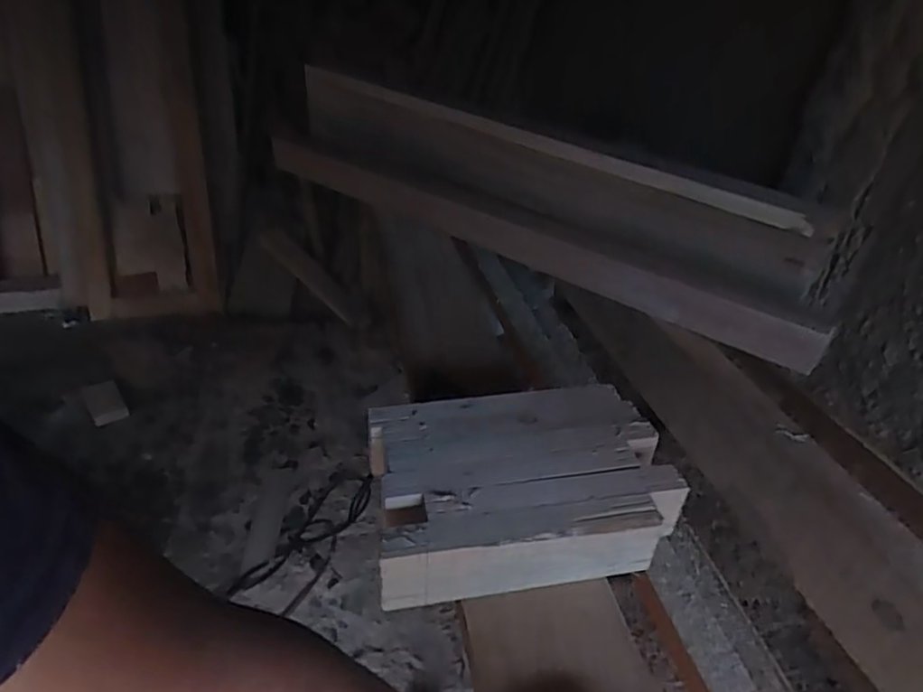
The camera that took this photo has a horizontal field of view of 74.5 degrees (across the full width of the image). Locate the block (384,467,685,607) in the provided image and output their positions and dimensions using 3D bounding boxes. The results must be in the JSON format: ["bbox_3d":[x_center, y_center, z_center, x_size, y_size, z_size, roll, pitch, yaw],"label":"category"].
[{"bbox_3d":[0.068,0.171,0.556,0.288,0.072,0.072,-2,37,-13],"label":"block"}]

